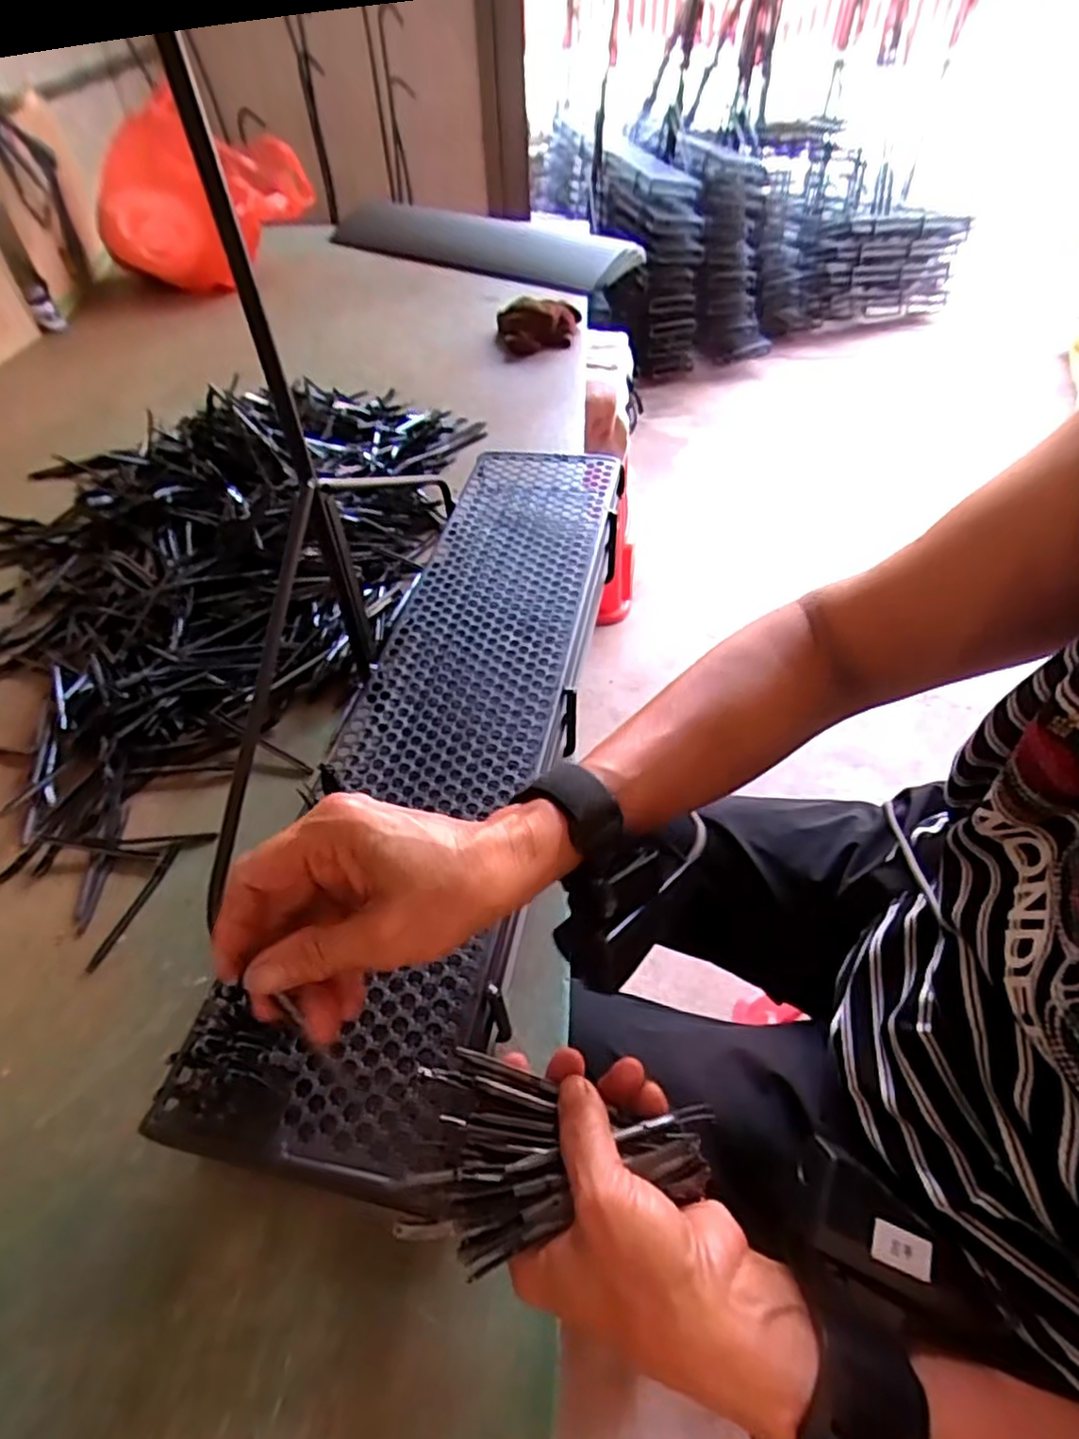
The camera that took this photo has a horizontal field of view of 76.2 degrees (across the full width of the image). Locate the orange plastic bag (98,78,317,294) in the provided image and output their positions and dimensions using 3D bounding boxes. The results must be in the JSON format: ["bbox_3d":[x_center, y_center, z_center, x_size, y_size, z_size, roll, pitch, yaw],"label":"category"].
[{"bbox_3d":[-0.529,-0.812,1.078,0.300,0.235,0.136,7,52,9],"label":"orange plastic bag"}]

